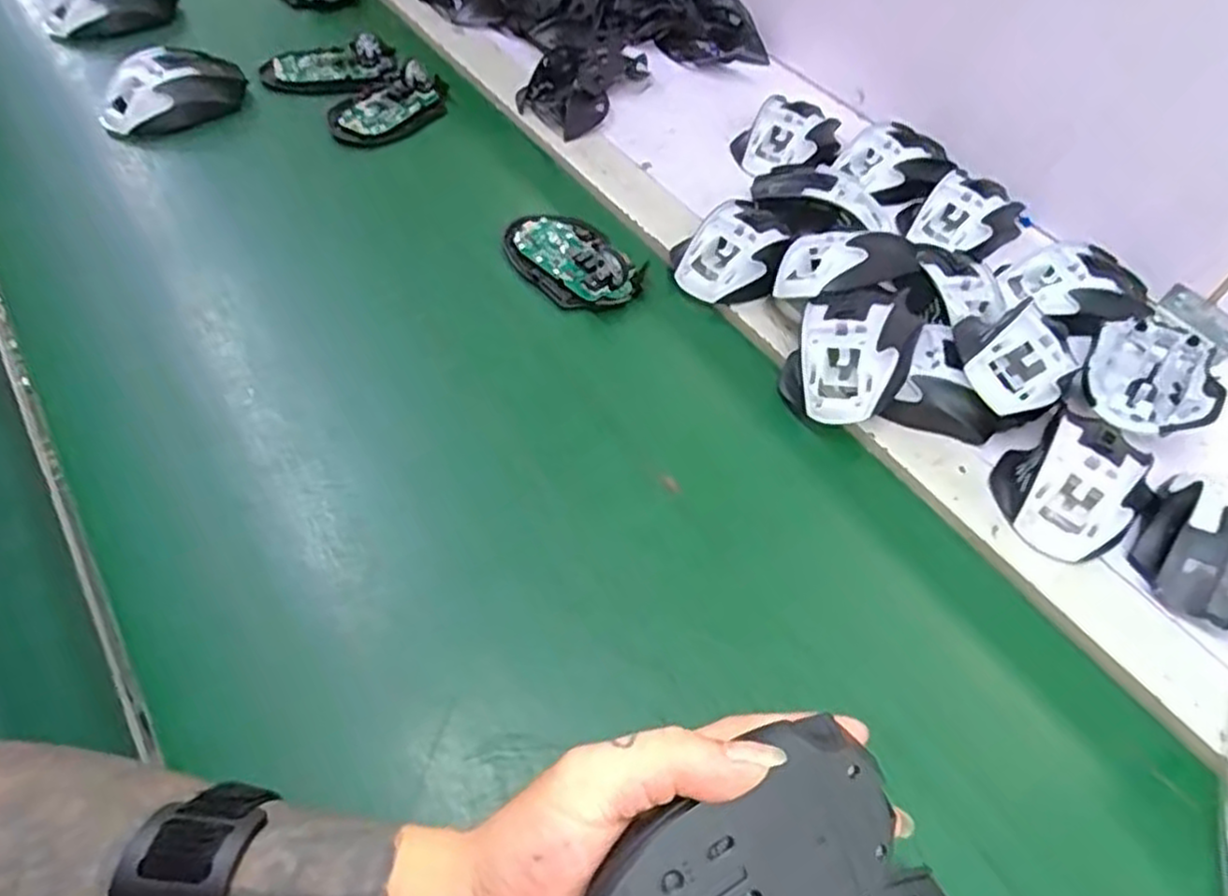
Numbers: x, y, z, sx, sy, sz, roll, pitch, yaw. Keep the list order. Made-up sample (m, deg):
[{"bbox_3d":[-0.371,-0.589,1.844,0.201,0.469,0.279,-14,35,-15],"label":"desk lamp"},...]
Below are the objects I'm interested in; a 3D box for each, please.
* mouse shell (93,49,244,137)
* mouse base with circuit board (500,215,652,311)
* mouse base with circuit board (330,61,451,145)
[{"bbox_3d":[-0.360,-0.293,0.612,0.066,0.040,0.108,28,58,16],"label":"mouse shell"},{"bbox_3d":[-0.031,-0.138,0.538,0.066,0.024,0.102,-28,61,-21],"label":"mouse base with circuit board"},{"bbox_3d":[-0.192,-0.296,0.640,0.062,0.023,0.112,31,59,18],"label":"mouse base with circuit board"}]

